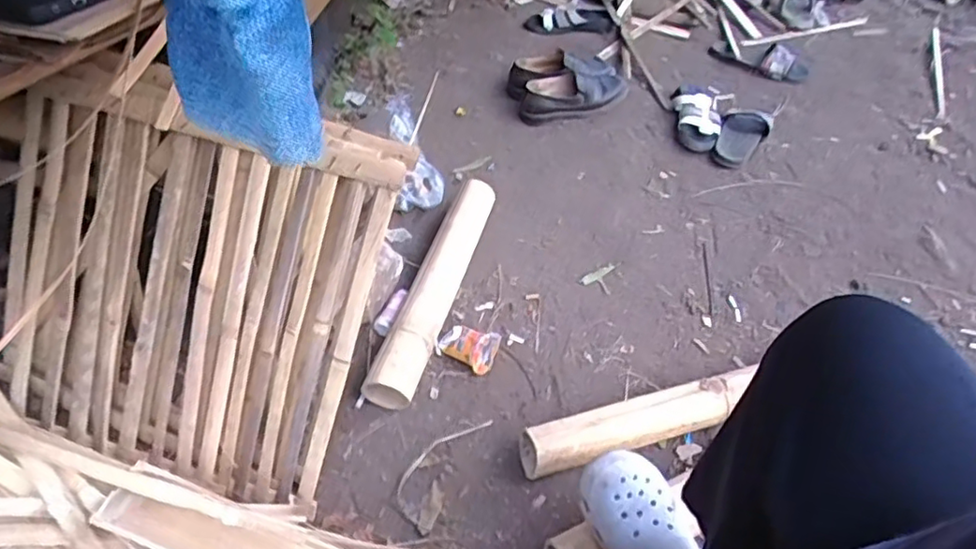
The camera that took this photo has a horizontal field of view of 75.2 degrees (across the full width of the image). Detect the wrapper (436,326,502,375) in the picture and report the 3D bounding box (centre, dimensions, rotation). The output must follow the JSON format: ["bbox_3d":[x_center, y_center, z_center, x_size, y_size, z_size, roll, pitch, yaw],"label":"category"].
[{"bbox_3d":[-0.034,0.112,1.060,0.100,0.055,0.058,25,47,23],"label":"wrapper"}]

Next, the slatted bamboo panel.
[{"bbox_3d":[-0.415,0.009,0.836,0.525,0.519,0.048,19,14,7],"label":"slatted bamboo panel"}]

